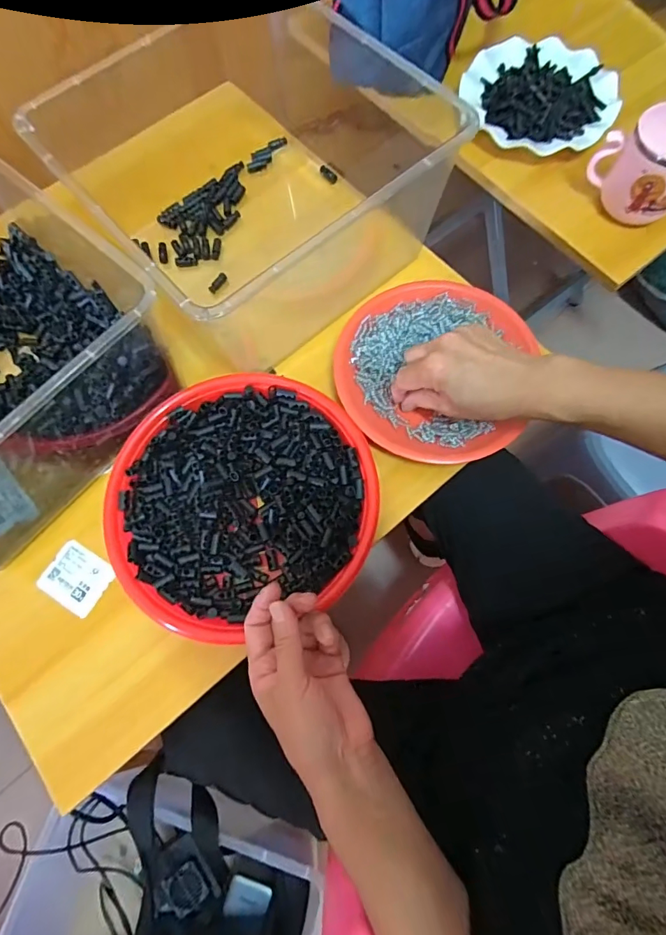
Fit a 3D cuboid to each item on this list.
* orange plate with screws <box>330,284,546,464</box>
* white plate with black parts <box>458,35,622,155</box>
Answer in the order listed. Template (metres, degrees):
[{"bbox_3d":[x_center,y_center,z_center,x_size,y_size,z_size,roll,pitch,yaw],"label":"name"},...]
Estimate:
[{"bbox_3d":[0.095,-0.100,0.444,0.181,0.021,0.188,-1,73,2],"label":"orange plate with screws"},{"bbox_3d":[0.249,-0.451,0.541,0.178,0.036,0.168,-1,73,2],"label":"white plate with black parts"}]

